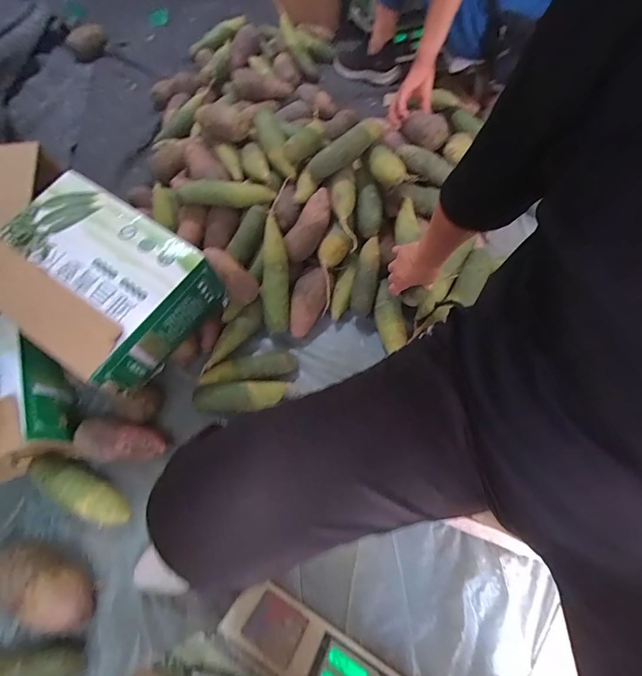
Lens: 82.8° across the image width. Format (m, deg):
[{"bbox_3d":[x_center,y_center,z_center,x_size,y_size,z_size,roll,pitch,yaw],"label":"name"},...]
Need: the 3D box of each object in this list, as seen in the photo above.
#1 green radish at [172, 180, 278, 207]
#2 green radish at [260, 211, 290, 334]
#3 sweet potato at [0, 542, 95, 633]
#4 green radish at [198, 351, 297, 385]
[{"bbox_3d":[-0.204,-0.314,0.789,0.206,0.047,0.046,-5,62,0],"label":"green radish"},{"bbox_3d":[-0.096,-0.129,0.750,0.059,0.050,0.228,0,98,2],"label":"green radish"},{"bbox_3d":[-0.419,0.373,0.551,0.158,0.085,0.070,26,66,15],"label":"sweet potato"},{"bbox_3d":[-0.144,0.061,0.726,0.187,0.045,0.054,-15,63,-6],"label":"green radish"}]

